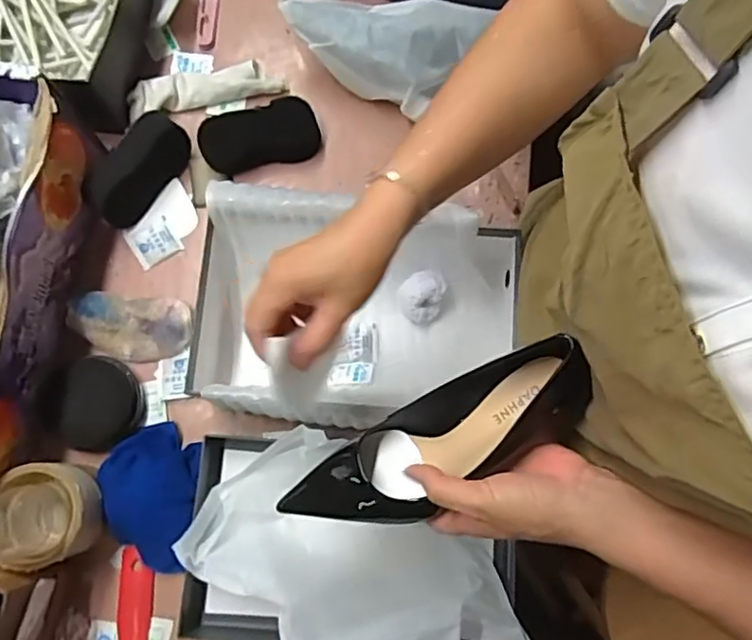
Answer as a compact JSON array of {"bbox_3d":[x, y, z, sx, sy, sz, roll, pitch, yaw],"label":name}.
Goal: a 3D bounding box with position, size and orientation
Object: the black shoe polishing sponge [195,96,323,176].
[{"bbox_3d":[-0.129,-0.204,0.680,0.128,0.027,0.058,-13,79,-4],"label":"black shoe polishing sponge"}]

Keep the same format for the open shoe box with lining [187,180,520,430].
[{"bbox_3d":[-0.019,-0.006,0.598,0.305,0.092,0.206,9,78,1],"label":"open shoe box with lining"}]

